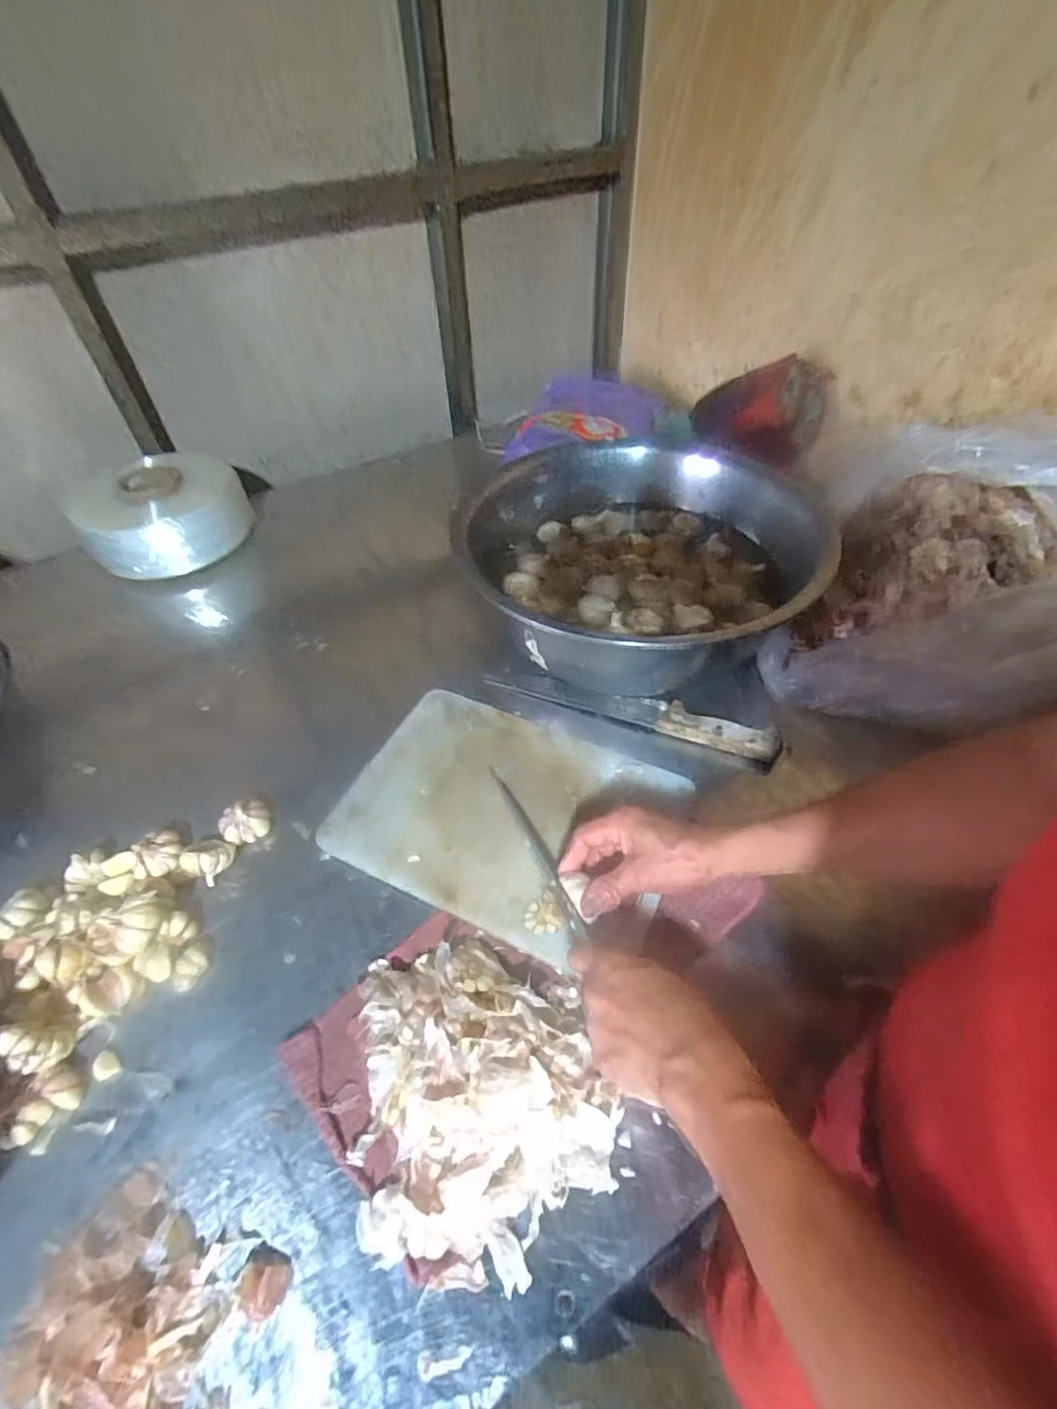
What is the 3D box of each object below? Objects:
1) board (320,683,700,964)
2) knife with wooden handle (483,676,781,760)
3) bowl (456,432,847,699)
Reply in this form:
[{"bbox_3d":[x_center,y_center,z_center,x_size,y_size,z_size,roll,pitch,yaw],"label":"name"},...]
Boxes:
[{"bbox_3d":[-0.020,0.106,0.611,0.338,0.021,0.246,19,52,18],"label":"board"},{"bbox_3d":[0.115,0.001,0.701,0.354,0.020,0.044,15,51,15],"label":"knife with wooden handle"},{"bbox_3d":[0.124,-0.199,0.780,0.433,0.154,0.386,-28,53,-21],"label":"bowl"}]

